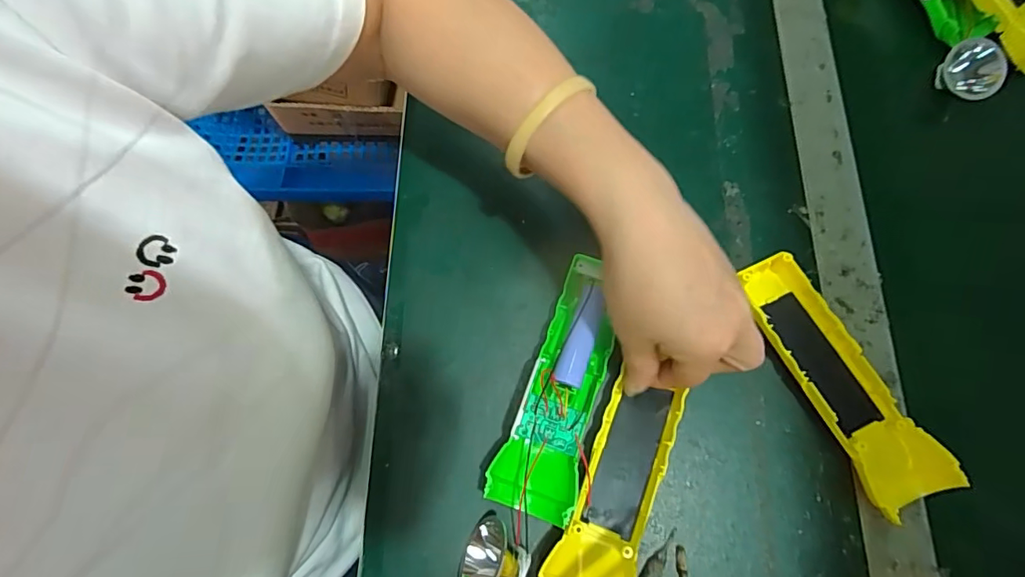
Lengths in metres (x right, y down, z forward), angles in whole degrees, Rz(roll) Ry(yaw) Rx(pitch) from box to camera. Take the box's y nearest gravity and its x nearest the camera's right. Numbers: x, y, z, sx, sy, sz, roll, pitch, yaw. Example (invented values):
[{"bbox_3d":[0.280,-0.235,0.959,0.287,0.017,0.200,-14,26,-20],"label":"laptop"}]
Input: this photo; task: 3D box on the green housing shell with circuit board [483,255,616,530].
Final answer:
[{"bbox_3d":[0.032,0.057,0.314,0.048,0.033,0.160,17,73,7],"label":"green housing shell with circuit board"}]

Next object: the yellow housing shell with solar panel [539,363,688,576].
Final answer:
[{"bbox_3d":[0.061,0.122,0.294,0.047,0.021,0.134,23,78,9],"label":"yellow housing shell with solar panel"}]

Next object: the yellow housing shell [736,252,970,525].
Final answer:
[{"bbox_3d":[0.200,0.054,0.316,0.046,0.026,0.162,-27,73,-7],"label":"yellow housing shell"}]

